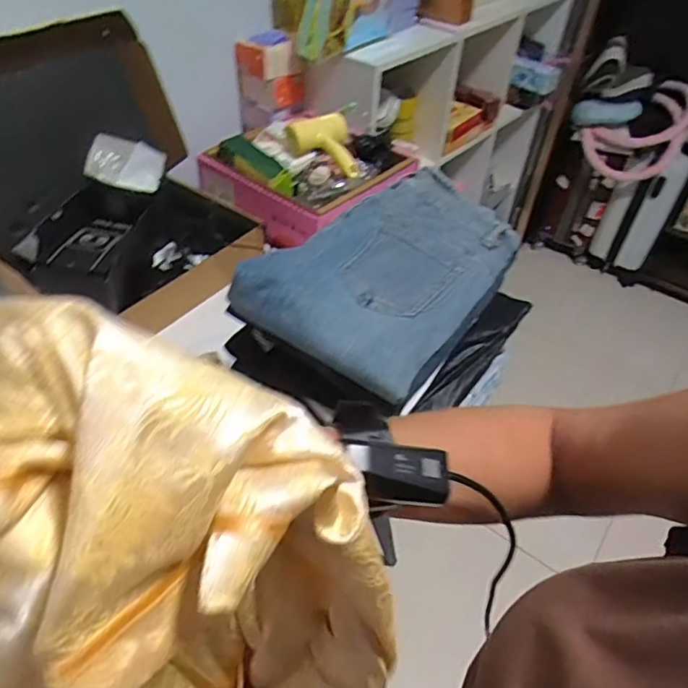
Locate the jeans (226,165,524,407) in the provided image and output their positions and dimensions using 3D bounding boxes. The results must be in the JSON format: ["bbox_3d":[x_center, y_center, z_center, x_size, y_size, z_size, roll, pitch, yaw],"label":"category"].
[{"bbox_3d":[0.054,-0.092,0.683,0.229,0.083,0.325,29,50,23],"label":"jeans"}]

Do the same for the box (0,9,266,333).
[{"bbox_3d":[-0.369,-0.251,0.867,0.358,0.325,0.372,32,51,26],"label":"box"}]

